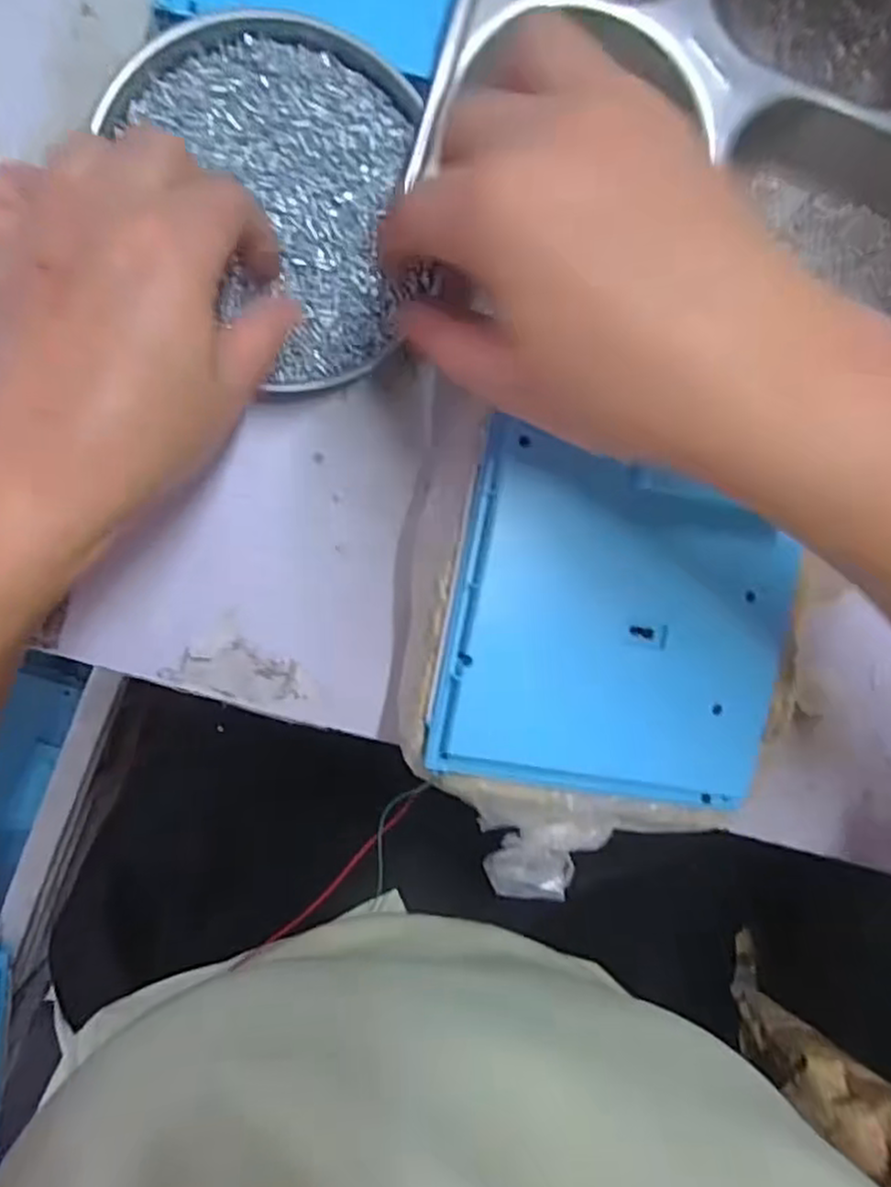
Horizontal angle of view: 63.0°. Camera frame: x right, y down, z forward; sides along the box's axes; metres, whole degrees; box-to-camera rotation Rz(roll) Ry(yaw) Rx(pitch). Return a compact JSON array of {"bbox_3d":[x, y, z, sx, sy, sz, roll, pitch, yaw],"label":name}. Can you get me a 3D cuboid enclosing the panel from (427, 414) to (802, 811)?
[{"bbox_3d":[0.067,0.014,0.272,0.126,0.014,0.123,10,93,-8],"label":"panel"}]

